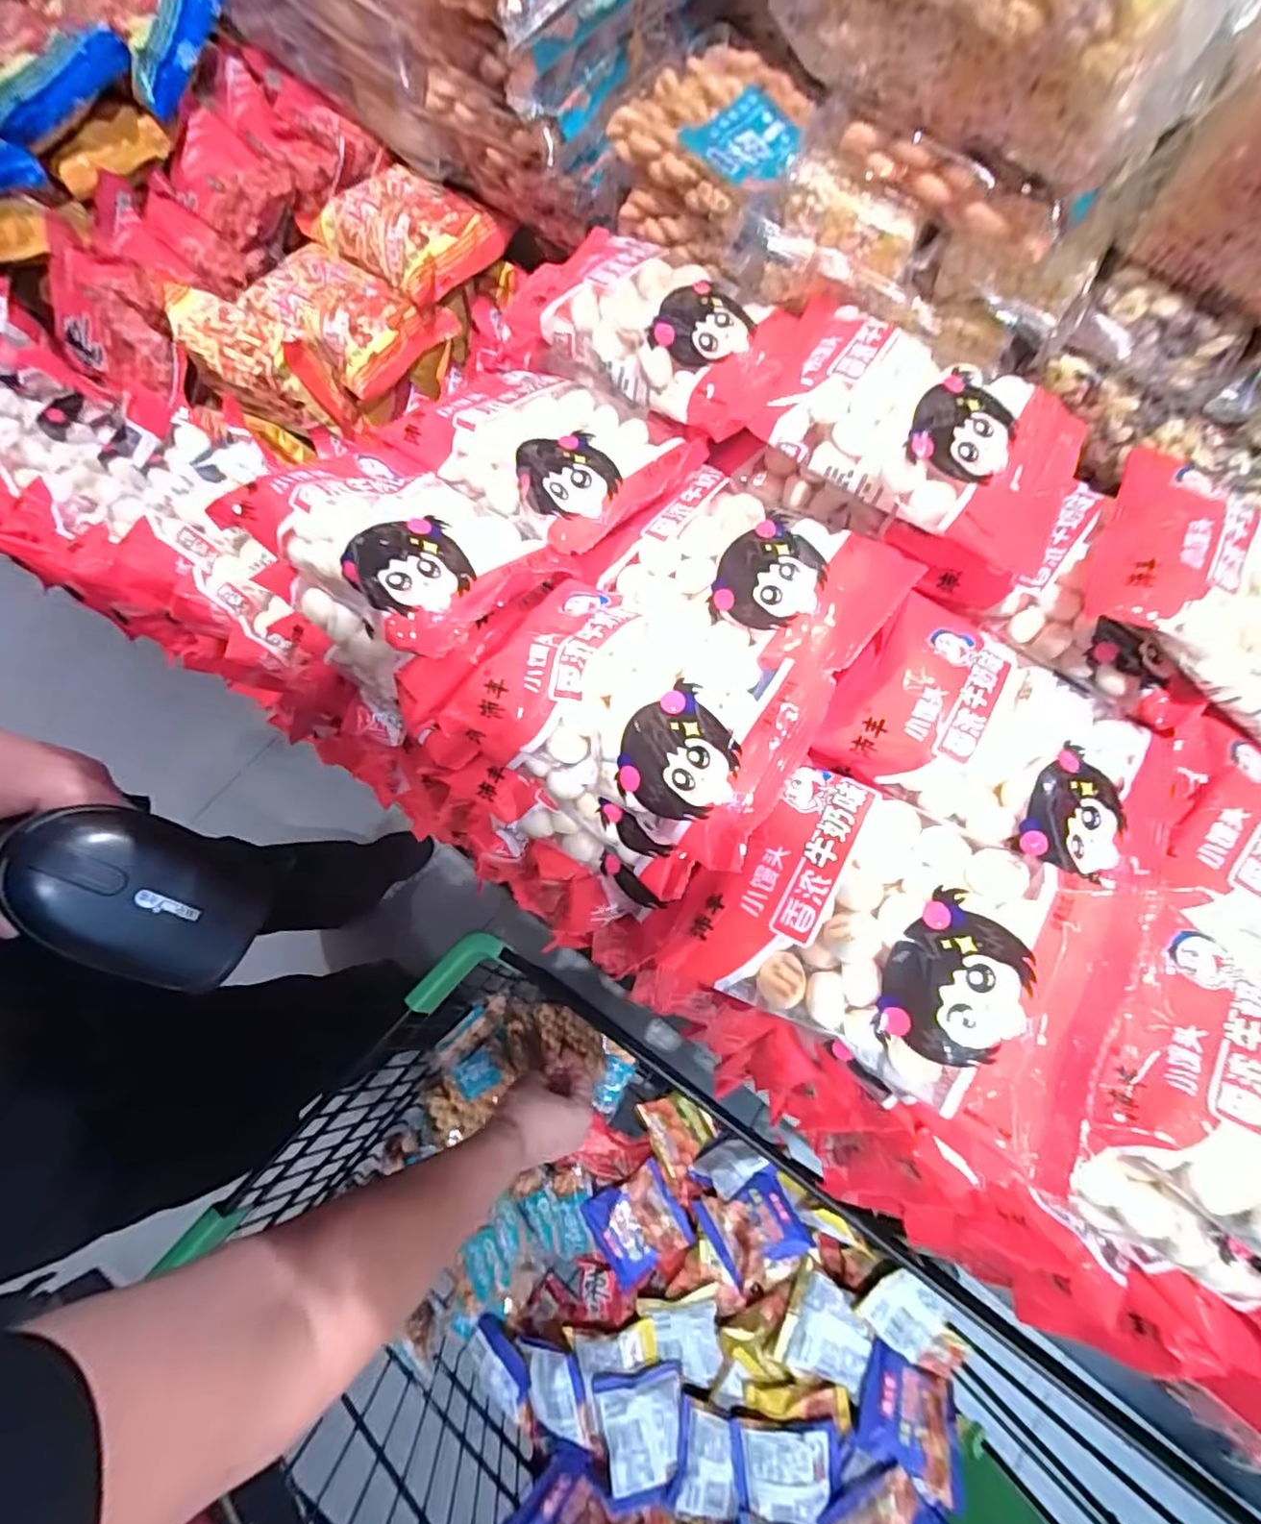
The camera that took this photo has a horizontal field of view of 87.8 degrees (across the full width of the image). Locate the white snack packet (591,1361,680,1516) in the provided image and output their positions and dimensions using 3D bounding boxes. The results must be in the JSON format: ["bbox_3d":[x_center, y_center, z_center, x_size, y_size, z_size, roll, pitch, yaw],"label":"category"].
[{"bbox_3d":[0.011,0.609,0.589,0.077,0.023,0.090,-8,72,-3],"label":"white snack packet"}]

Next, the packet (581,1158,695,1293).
[{"bbox_3d":[0.009,0.474,0.666,0.088,0.018,0.089,-30,75,-10],"label":"packet"}]

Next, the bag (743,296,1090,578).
[{"bbox_3d":[0.101,-0.117,0.227,0.112,0.032,0.073,31,74,9],"label":"bag"}]

